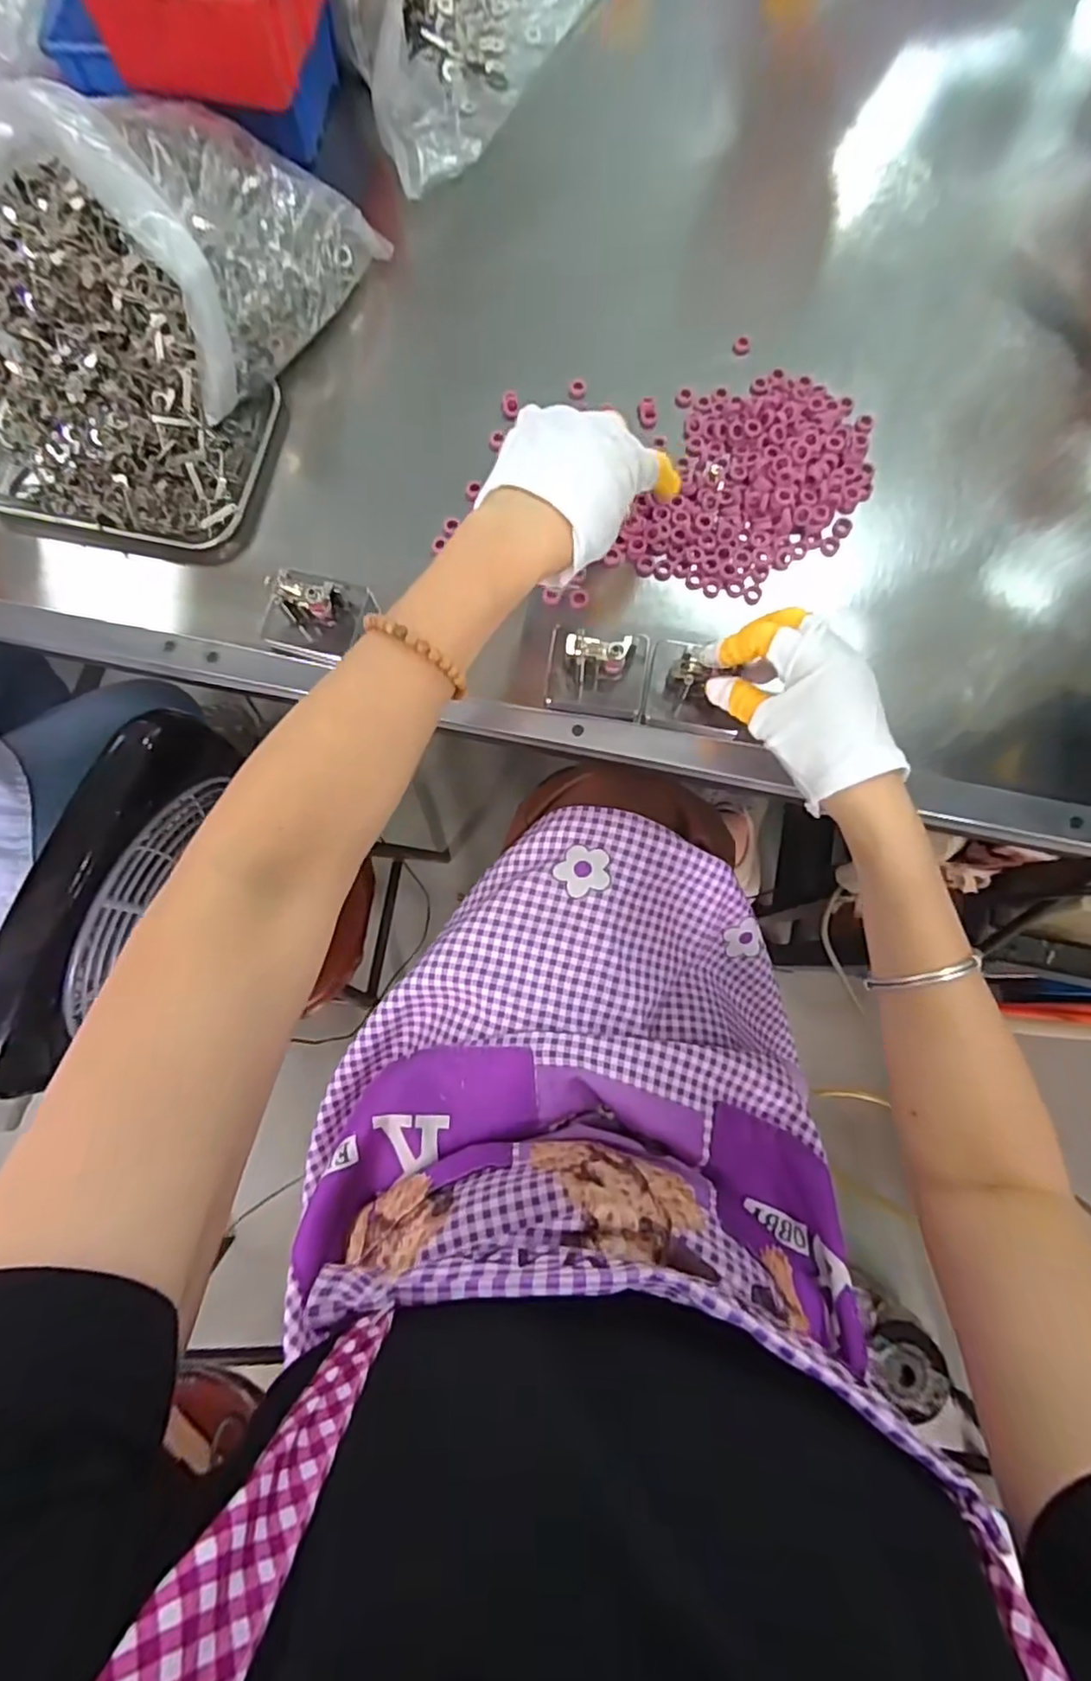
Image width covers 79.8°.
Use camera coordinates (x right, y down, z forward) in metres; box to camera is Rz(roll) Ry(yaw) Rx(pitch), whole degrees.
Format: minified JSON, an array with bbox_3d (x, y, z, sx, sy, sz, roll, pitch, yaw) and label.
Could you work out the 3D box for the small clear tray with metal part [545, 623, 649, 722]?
[{"bbox_3d":[0.034,-0.111,0.415,0.063,0.045,0.048,8,78,2],"label":"small clear tray with metal part"}]

